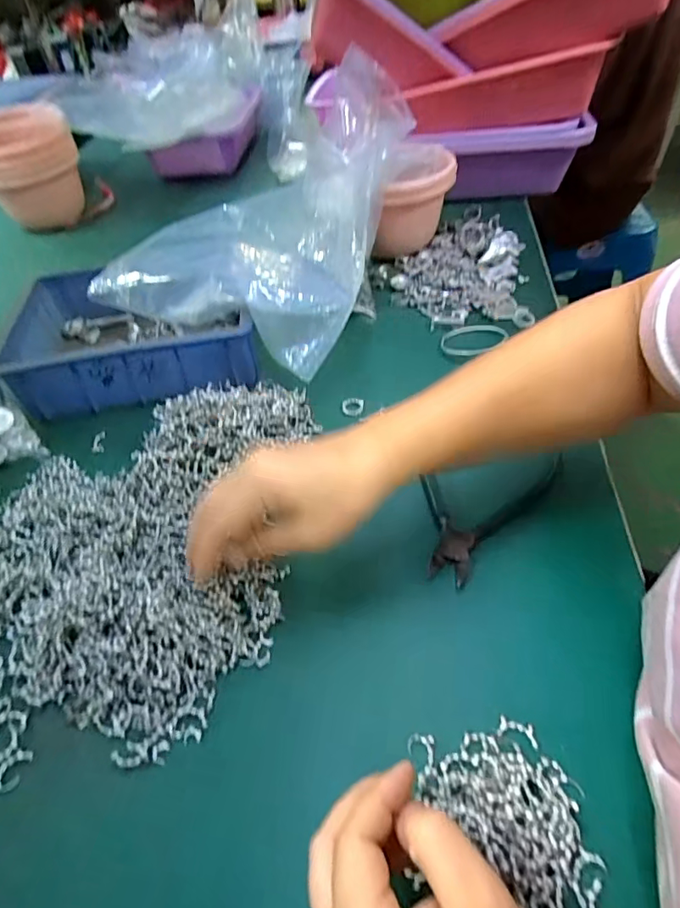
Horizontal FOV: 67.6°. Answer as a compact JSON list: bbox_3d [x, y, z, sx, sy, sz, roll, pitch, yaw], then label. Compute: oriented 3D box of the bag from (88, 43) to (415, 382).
[{"bbox_3d":[-0.088,-0.252,0.507,0.268,0.169,0.245,21,54,23],"label":"bag"}]

